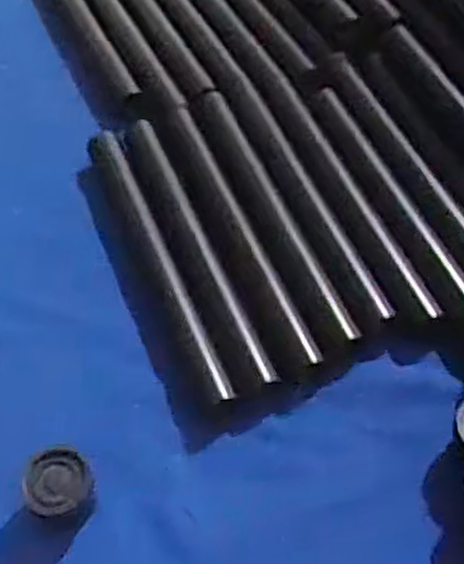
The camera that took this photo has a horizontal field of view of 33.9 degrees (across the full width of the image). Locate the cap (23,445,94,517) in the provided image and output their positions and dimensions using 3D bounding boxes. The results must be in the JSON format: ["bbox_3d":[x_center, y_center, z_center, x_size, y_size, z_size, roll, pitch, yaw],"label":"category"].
[{"bbox_3d":[-0.086,0.105,0.386,0.033,0.034,0.031,-1,55,1],"label":"cap"}]

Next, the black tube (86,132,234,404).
[{"bbox_3d":[-0.049,-0.017,0.472,0.021,0.016,0.214,-20,57,-12],"label":"black tube"}]

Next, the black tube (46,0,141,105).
[{"bbox_3d":[-0.121,-0.208,0.595,0.022,0.020,0.196,-24,58,-14],"label":"black tube"}]

